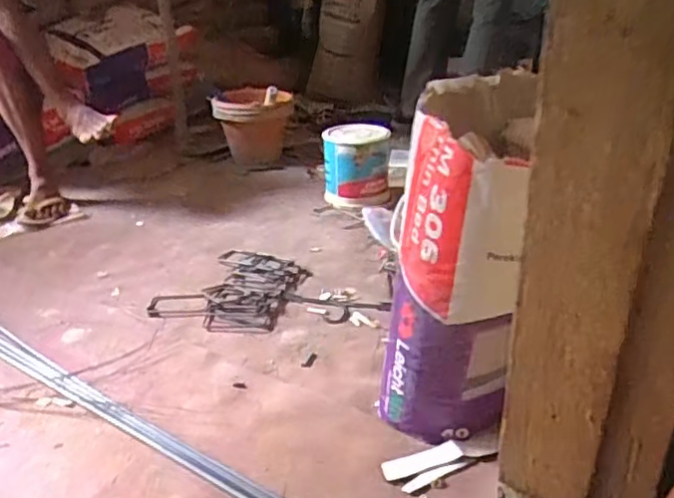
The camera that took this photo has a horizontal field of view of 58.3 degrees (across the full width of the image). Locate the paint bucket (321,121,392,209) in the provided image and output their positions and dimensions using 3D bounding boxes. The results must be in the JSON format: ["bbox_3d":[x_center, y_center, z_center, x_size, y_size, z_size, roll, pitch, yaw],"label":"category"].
[{"bbox_3d":[0.056,-0.240,1.674,0.176,0.181,0.176,0,26,3],"label":"paint bucket"}]

